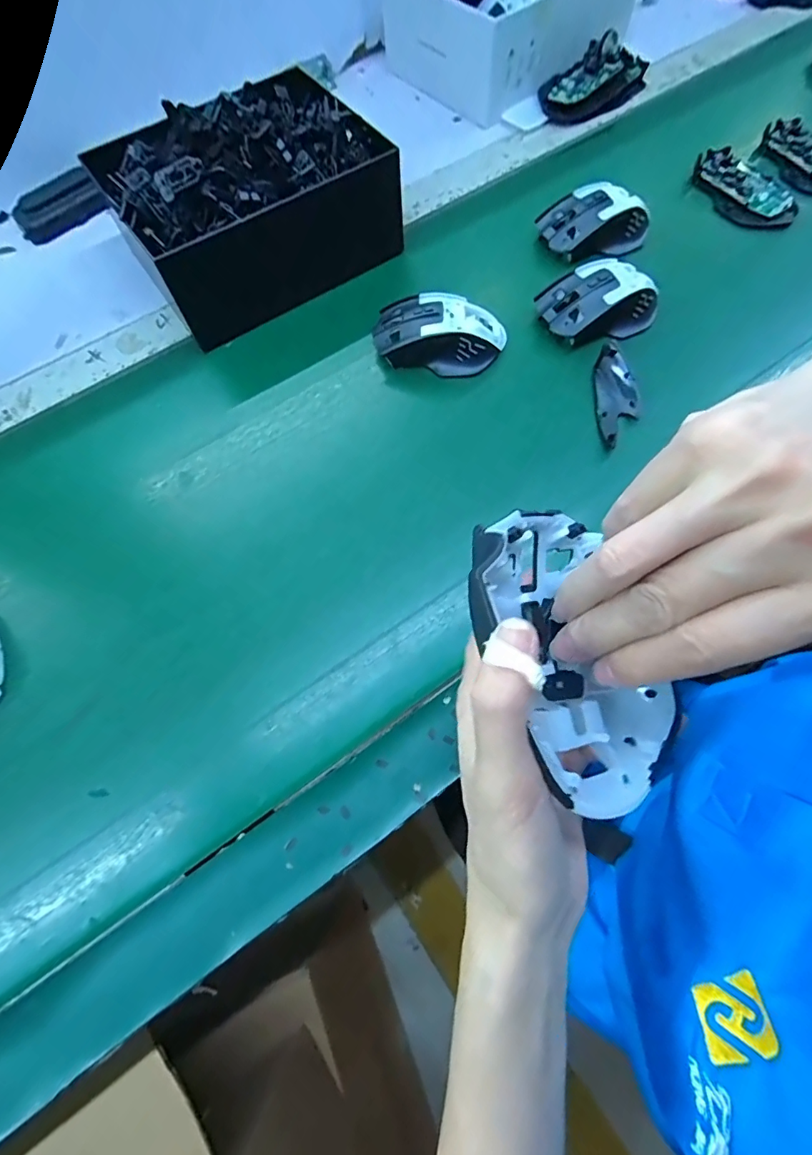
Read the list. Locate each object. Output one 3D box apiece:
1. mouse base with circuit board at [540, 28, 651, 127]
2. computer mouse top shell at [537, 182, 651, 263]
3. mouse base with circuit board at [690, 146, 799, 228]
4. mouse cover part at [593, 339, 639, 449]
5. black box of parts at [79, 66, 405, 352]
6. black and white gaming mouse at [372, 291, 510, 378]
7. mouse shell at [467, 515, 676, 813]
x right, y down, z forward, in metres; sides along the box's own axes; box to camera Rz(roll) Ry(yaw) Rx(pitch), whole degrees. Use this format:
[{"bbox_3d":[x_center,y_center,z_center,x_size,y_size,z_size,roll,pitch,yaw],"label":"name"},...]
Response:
[{"bbox_3d":[0.223,-0.584,0.549,0.149,0.039,0.074,-35,69,-7],"label":"mouse base with circuit board"},{"bbox_3d":[0.185,-0.347,0.459,0.107,0.037,0.061,-14,69,-4],"label":"computer mouse top shell"},{"bbox_3d":[0.346,-0.397,0.482,0.060,0.026,0.112,-26,69,-3],"label":"mouse base with circuit board"},{"bbox_3d":[0.177,-0.153,0.394,0.031,0.022,0.092,1,69,2],"label":"mouse cover part"},{"bbox_3d":[-0.142,-0.348,0.435,0.225,0.109,0.153,-34,72,-11],"label":"black box of parts"},{"bbox_3d":[0.029,-0.214,0.414,0.112,0.039,0.062,3,69,3],"label":"black and white gaming mouse"},{"bbox_3d":[0.063,0.029,0.188,0.067,0.044,0.113,-20,78,-6],"label":"mouse shell"}]

